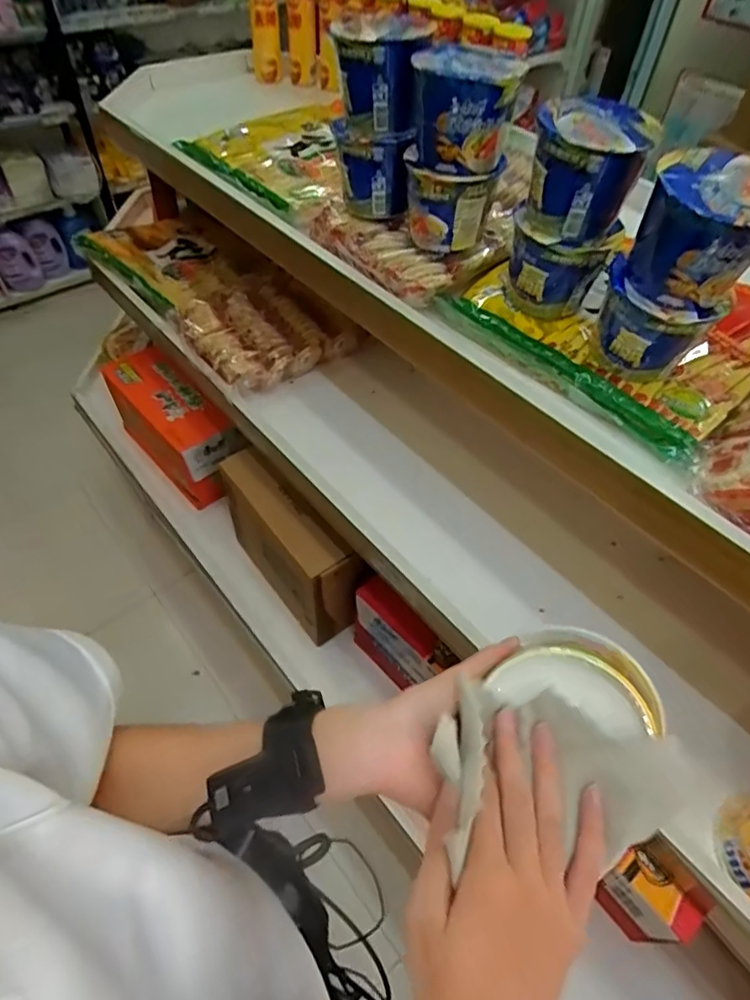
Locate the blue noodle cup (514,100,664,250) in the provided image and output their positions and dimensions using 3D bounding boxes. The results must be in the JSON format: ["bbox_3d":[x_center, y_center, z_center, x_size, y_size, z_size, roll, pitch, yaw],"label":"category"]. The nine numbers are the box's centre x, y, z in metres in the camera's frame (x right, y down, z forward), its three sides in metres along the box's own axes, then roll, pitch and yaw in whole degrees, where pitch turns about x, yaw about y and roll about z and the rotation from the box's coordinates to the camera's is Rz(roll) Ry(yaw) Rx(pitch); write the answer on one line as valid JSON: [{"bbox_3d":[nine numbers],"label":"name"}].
[{"bbox_3d":[0.233,-0.363,0.631,0.114,0.117,0.115,2,52,-2],"label":"blue noodle cup"}]

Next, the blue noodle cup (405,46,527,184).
[{"bbox_3d":[0.107,-0.464,0.672,0.127,0.113,0.120,17,53,9],"label":"blue noodle cup"}]

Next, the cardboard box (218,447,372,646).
[{"bbox_3d":[-0.175,0.078,1.146,0.115,0.272,0.342,-33,61,-26],"label":"cardboard box"}]

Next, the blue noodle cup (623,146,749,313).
[{"bbox_3d":[0.332,-0.268,0.566,0.122,0.117,0.120,2,52,-2],"label":"blue noodle cup"}]

